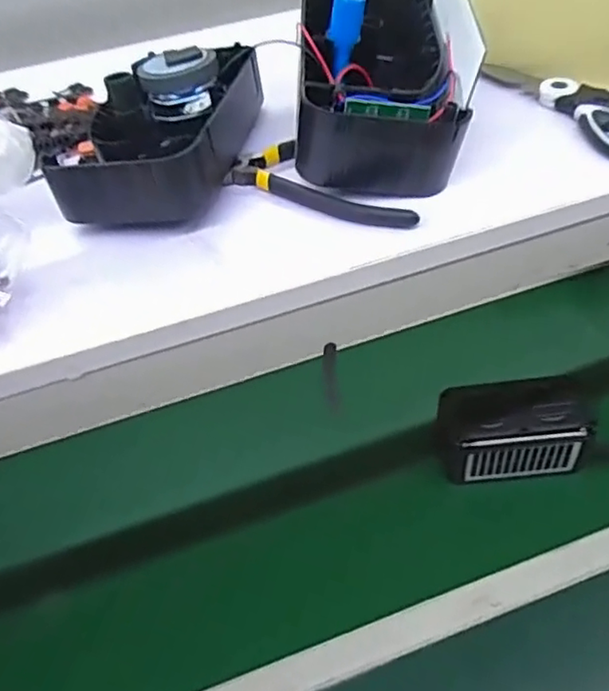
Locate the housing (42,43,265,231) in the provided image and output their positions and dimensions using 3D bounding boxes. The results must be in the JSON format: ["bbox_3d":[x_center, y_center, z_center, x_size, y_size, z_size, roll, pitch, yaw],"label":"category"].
[{"bbox_3d":[-0.085,-0.138,0.384,0.101,0.054,0.161,0,46,7],"label":"housing"}]

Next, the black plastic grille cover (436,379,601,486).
[{"bbox_3d":[0.263,0.105,0.784,0.171,0.113,0.088,-5,45,2],"label":"black plastic grille cover"}]

